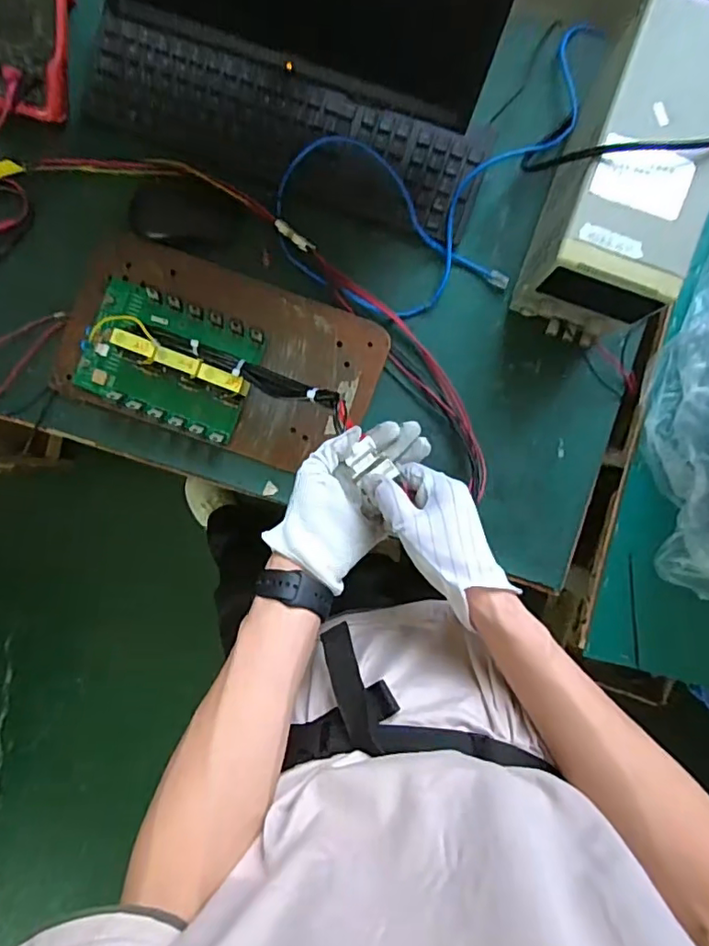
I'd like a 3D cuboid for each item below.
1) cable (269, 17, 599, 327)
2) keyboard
[{"bbox_3d":[0.115,-0.308,0.623,0.401,0.039,0.222,-25,89,0],"label":"cable"},{"bbox_3d":[-0.076,-0.367,0.609,0.427,0.031,0.107,19,89,0],"label":"keyboard"}]

